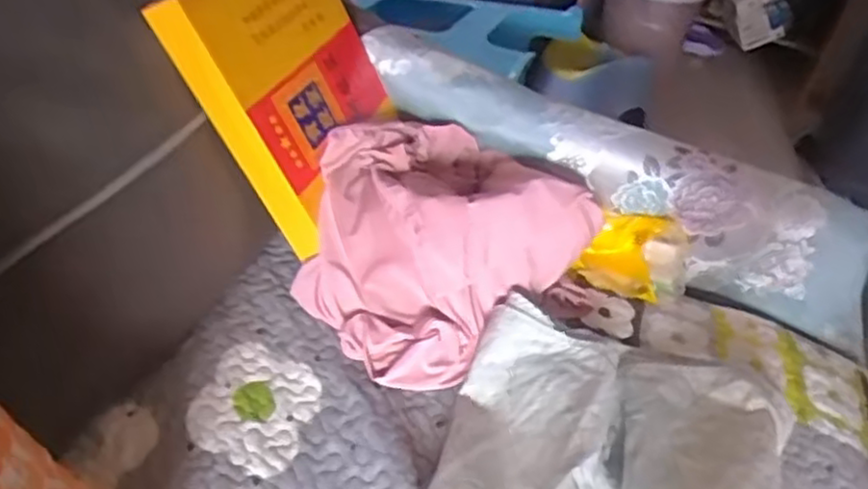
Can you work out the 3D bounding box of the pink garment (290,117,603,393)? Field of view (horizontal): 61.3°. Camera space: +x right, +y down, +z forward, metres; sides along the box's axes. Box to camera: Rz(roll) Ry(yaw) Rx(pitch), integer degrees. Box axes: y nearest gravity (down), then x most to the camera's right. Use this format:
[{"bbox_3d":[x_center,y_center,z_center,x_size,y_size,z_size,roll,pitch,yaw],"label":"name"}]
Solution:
[{"bbox_3d":[-0.002,-0.015,0.729,0.255,0.133,0.239,4,42,-4],"label":"pink garment"}]

